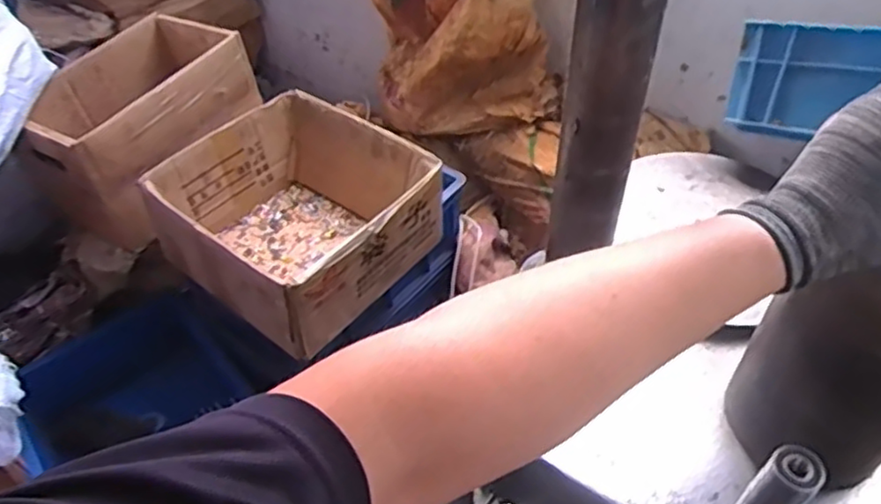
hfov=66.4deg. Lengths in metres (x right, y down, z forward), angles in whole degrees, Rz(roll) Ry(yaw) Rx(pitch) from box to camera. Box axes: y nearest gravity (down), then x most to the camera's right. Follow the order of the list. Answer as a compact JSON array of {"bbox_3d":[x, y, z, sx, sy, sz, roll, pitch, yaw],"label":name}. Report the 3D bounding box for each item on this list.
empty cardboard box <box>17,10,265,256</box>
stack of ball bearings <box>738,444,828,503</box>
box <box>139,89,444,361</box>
[{"bbox_3d":[-0.456,-0.190,1.052,0.218,0.215,0.311,23,51,22],"label":"empty cardboard box"},{"bbox_3d":[0.252,0.186,0.508,0.028,0.108,0.035,-32,53,-26],"label":"stack of ball bearings"},{"bbox_3d":[-0.196,-0.052,0.928,0.304,0.140,0.306,29,54,26],"label":"box"}]

